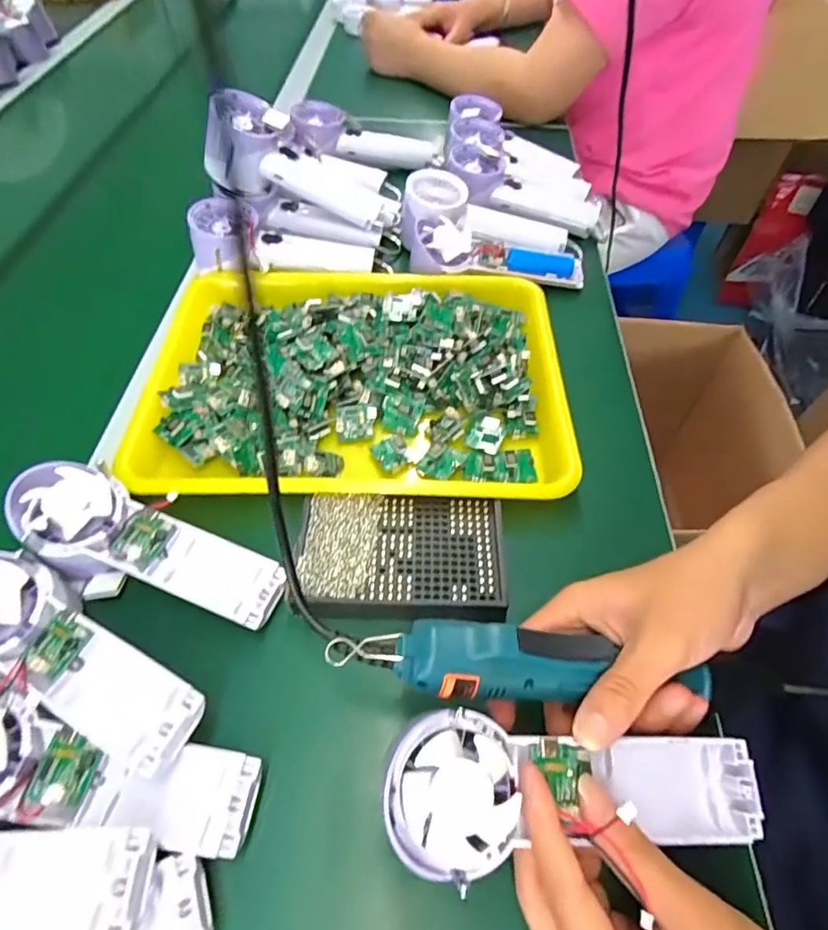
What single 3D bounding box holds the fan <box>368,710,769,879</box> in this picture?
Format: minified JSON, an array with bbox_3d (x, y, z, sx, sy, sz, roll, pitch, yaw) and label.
[{"bbox_3d":[0.073,0.147,0.238,0.172,0.025,0.058,9,53,-11],"label":"fan"}]

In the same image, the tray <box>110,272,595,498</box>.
[{"bbox_3d":[-0.052,-0.084,0.436,0.354,0.034,0.248,1,54,0],"label":"tray"}]

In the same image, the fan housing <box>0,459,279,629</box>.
[{"bbox_3d":[-0.167,0.050,0.326,0.169,0.036,0.062,21,57,14],"label":"fan housing"}]

